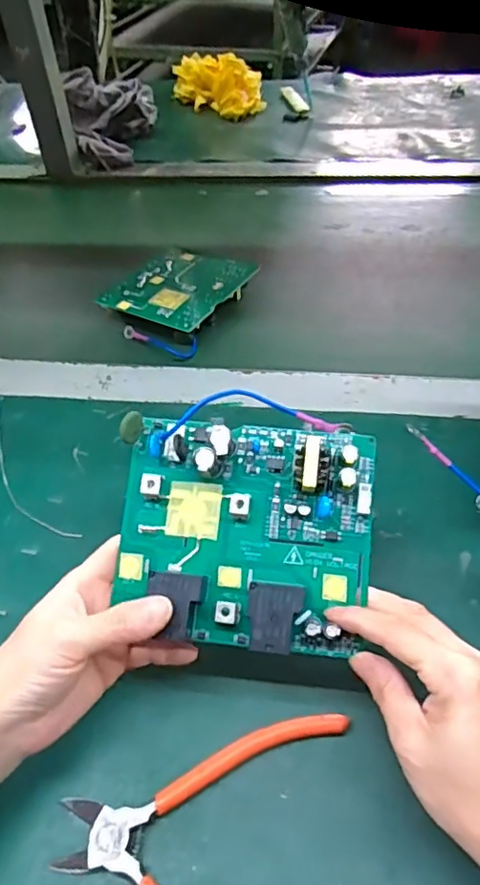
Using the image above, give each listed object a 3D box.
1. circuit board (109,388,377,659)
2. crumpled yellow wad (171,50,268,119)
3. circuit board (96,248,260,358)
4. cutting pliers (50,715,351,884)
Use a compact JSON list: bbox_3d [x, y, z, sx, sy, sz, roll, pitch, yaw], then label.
[{"bbox_3d":[0.003,0.038,0.295,0.127,0.025,0.126,6,79,6],"label":"circuit board"},{"bbox_3d":[-0.033,-0.603,0.966,0.090,0.073,0.164,-34,54,-25],"label":"crumpled yellow wad"},{"bbox_3d":[-0.062,-0.151,0.582,0.106,0.020,0.137,22,52,22],"label":"circuit board"},{"bbox_3d":[-0.017,0.192,0.266,0.131,0.011,0.130,2,47,6],"label":"cutting pliers"}]

